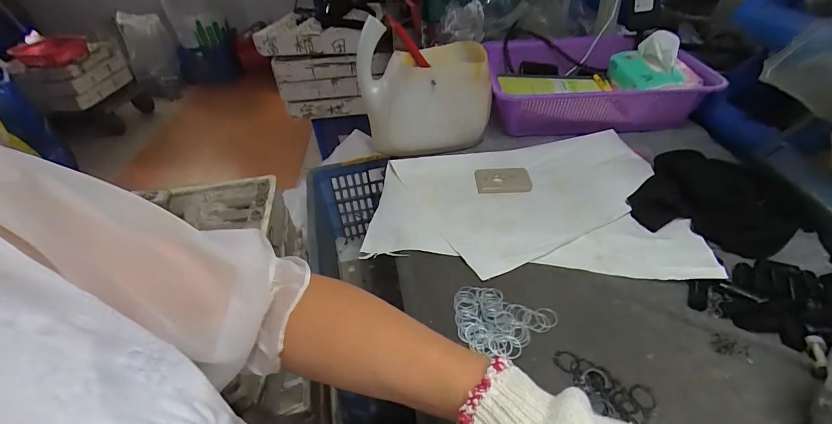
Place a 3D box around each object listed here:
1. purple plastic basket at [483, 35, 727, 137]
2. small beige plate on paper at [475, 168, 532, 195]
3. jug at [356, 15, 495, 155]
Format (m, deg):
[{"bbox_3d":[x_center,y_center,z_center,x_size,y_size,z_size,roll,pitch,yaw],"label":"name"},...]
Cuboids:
[{"bbox_3d":[0.305,-0.240,0.710,0.338,0.086,0.266,0,42,5],"label":"purple plastic basket"},{"bbox_3d":[0.129,-0.049,0.569,0.080,0.010,0.052,-4,42,1],"label":"small beige plate on paper"},{"bbox_3d":[0.014,-0.194,0.616,0.196,0.180,0.092,-10,42,-6],"label":"jug"}]

